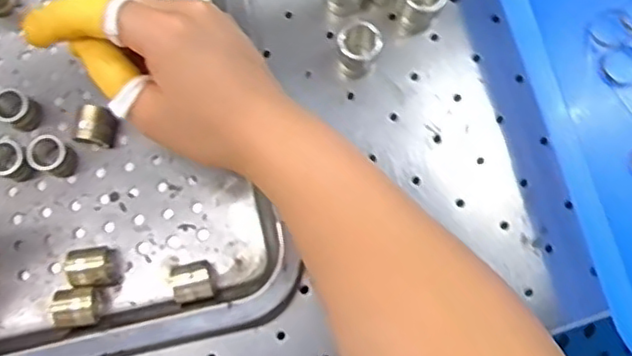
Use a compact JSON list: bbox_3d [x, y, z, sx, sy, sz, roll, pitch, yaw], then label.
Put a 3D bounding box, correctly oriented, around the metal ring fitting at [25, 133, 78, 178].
[{"bbox_3d":[-0.146,-0.012,0.361,0.020,0.022,0.019,0,77,0],"label":"metal ring fitting"}]

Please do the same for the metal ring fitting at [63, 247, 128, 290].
[{"bbox_3d":[-0.119,0.049,0.351,0.026,0.020,0.021,-10,77,-2],"label":"metal ring fitting"}]

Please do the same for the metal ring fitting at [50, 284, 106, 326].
[{"bbox_3d":[-0.126,0.068,0.345,0.024,0.016,0.020,-3,77,0],"label":"metal ring fitting"}]

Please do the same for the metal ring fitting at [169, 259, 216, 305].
[{"bbox_3d":[-0.066,0.057,0.350,0.021,0.018,0.020,-15,78,-3],"label":"metal ring fitting"}]

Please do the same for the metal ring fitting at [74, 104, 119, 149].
[{"bbox_3d":[-0.123,-0.028,0.366,0.016,0.020,0.021,8,77,2],"label":"metal ring fitting"}]

